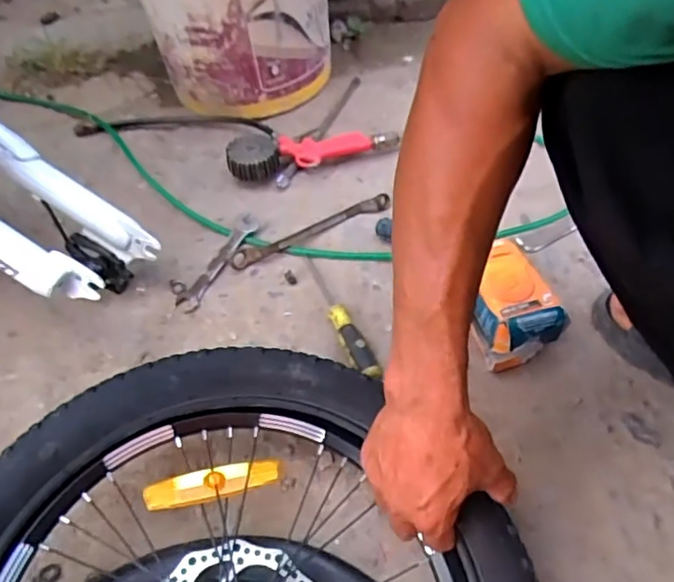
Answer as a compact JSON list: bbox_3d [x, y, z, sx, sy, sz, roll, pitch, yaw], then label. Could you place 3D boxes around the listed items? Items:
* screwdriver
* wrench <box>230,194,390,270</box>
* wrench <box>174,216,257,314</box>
[{"bbox_3d":[0.001,0.023,0.655,0.025,0.028,0.198,-18,53,-10],"label":"screwdriver"},{"bbox_3d":[-0.033,-0.081,0.743,0.223,0.019,0.032,-23,54,-14],"label":"wrench"},{"bbox_3d":[-0.150,-0.040,0.729,0.029,0.014,0.161,20,56,18],"label":"wrench"}]

